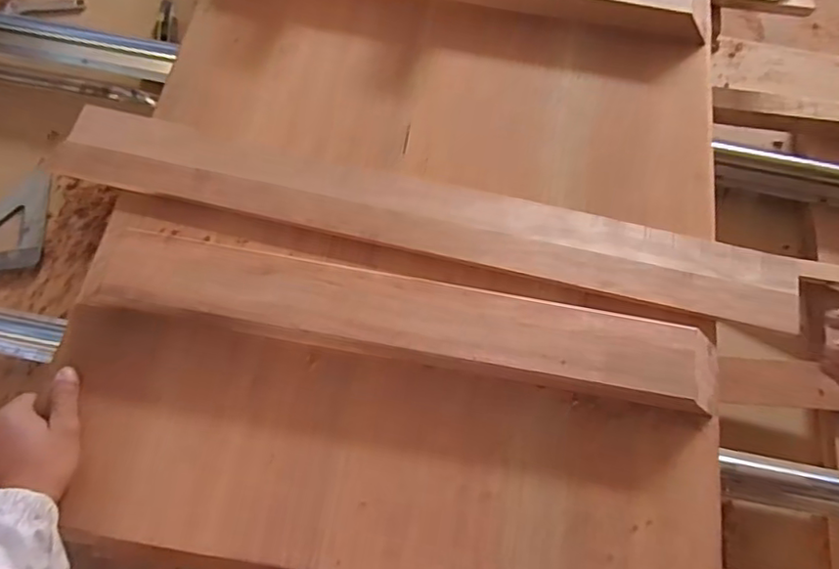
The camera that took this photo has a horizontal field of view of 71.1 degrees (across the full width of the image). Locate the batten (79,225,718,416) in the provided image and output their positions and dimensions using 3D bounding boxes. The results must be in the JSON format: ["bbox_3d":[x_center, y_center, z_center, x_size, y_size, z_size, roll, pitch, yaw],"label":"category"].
[{"bbox_3d":[-0.013,0.035,0.566,0.597,0.047,0.074,10,69,1],"label":"batten"}]

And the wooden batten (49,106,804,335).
[{"bbox_3d":[0.009,-0.073,0.627,0.784,0.024,0.083,13,69,2],"label":"wooden batten"}]

